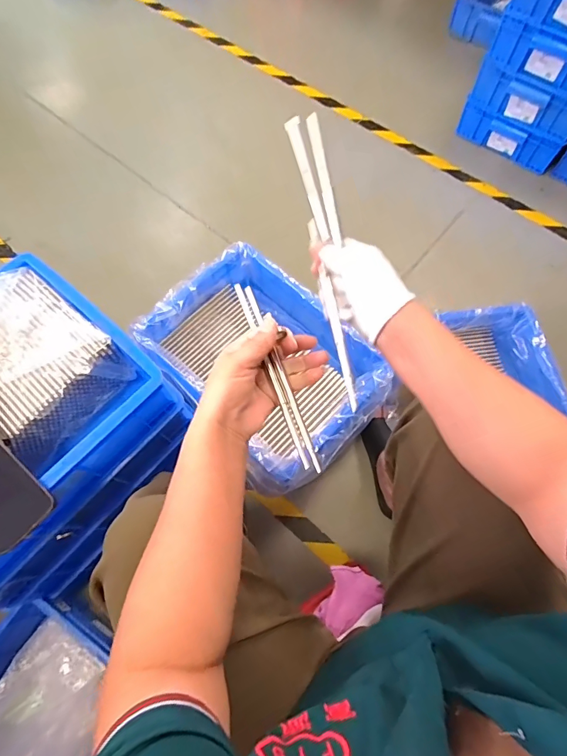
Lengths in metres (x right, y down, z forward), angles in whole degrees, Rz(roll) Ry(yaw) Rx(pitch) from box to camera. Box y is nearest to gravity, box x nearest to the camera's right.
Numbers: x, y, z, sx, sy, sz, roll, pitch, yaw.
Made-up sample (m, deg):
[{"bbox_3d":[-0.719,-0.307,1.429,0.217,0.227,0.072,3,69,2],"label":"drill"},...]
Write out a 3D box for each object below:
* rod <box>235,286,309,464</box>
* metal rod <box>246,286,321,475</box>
[{"bbox_3d":[-0.013,-0.007,0.418,0.007,0.004,0.211,-20,76,-7],"label":"rod"},{"bbox_3d":[-0.002,-0.004,0.415,0.008,0.004,0.212,-20,77,-7],"label":"metal rod"}]

